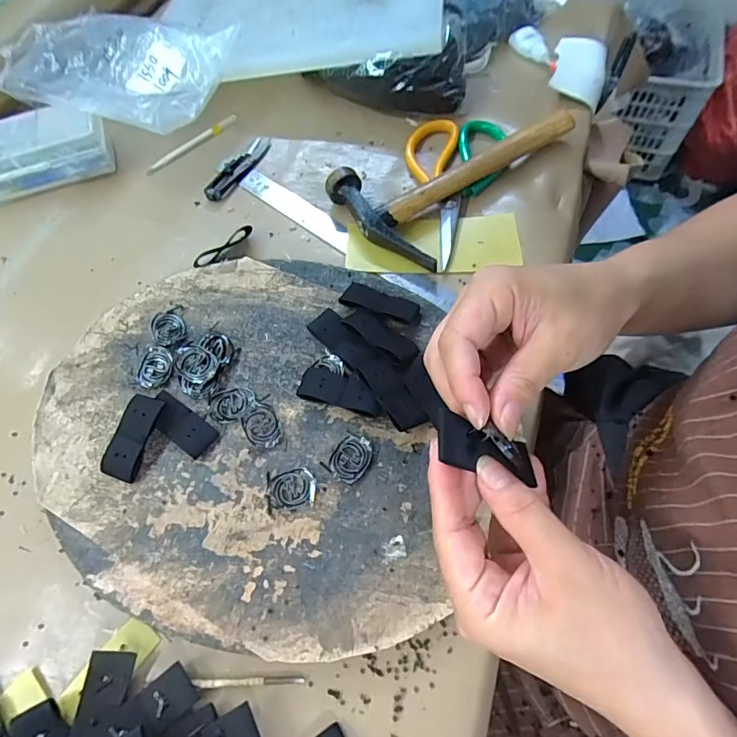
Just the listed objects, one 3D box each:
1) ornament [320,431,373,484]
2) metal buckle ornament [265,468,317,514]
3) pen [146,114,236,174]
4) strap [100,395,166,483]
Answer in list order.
[{"bbox_3d":[-0.013,0.062,0.325,0.026,0.007,0.033,33,70,19],"label":"ornament"},{"bbox_3d":[-0.052,0.082,0.319,0.033,0.005,0.025,-9,63,0],"label":"metal buckle ornament"},{"bbox_3d":[-0.194,-0.248,0.514,0.117,0.007,0.011,-40,67,-17],"label":"pen"},{"bbox_3d":[-0.169,0.049,0.335,0.028,0.009,0.060,17,79,12],"label":"strap"}]

